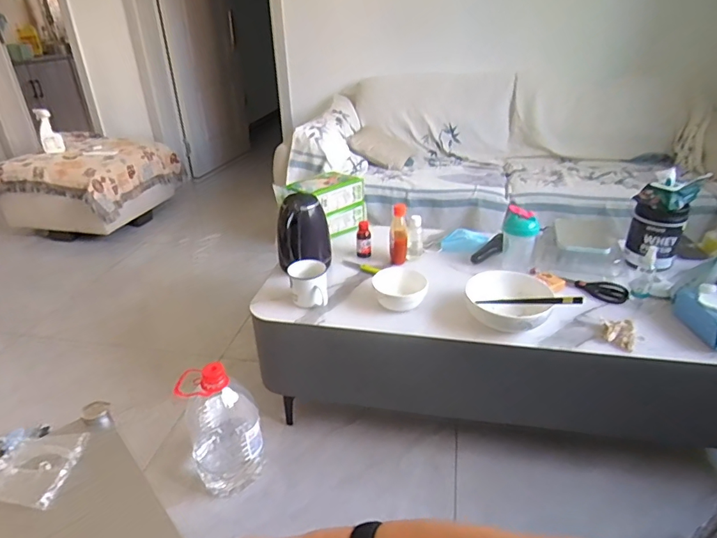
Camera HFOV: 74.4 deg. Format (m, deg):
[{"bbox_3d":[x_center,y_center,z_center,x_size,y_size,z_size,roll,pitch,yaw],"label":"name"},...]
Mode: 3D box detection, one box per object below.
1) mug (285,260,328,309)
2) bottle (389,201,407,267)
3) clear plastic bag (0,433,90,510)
[{"bbox_3d":[-0.126,0.040,1.189,0.097,0.092,0.089,-4,29,-5],"label":"mug"},{"bbox_3d":[0.113,-0.090,1.361,0.048,0.199,0.064,0,29,2],"label":"bottle"},{"bbox_3d":[-0.377,0.228,0.546,0.091,0.015,0.088,2,29,6],"label":"clear plastic bag"}]

